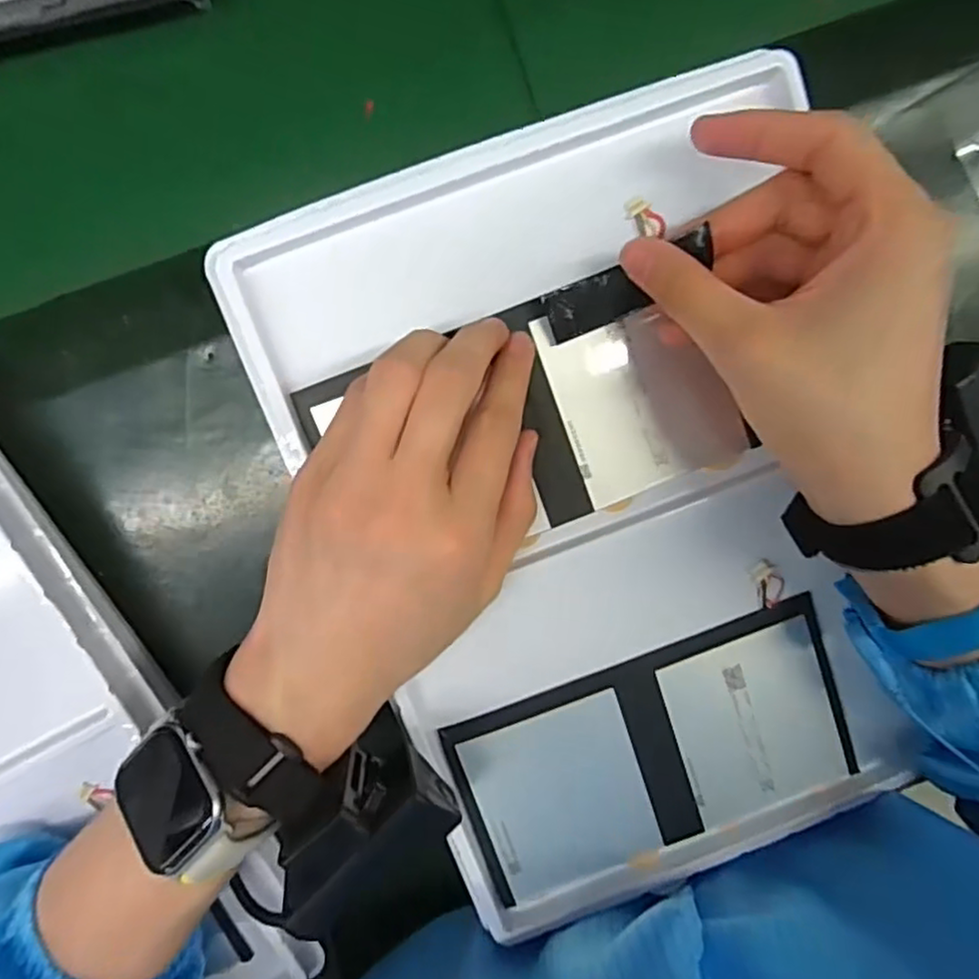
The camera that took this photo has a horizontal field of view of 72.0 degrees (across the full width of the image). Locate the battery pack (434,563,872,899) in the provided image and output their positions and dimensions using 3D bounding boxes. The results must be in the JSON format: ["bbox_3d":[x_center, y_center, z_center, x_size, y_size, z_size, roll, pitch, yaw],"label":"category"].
[{"bbox_3d":[0.075,0.116,0.306,0.171,0.011,0.094,-20,95,-1],"label":"battery pack"}]

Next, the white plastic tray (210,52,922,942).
[{"bbox_3d":[0.044,0.018,0.287,0.217,0.031,0.324,-18,95,-1],"label":"white plastic tray"}]

